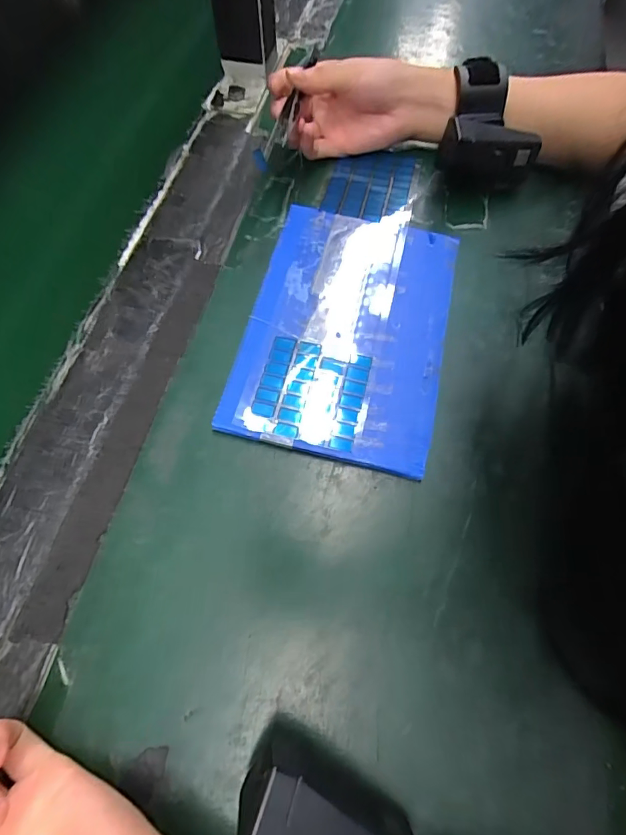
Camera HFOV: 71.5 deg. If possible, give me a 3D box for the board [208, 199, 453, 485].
[{"bbox_3d":[0.023,-0.063,0.285,0.125,0.010,0.185,13,67,5],"label":"board"}]

